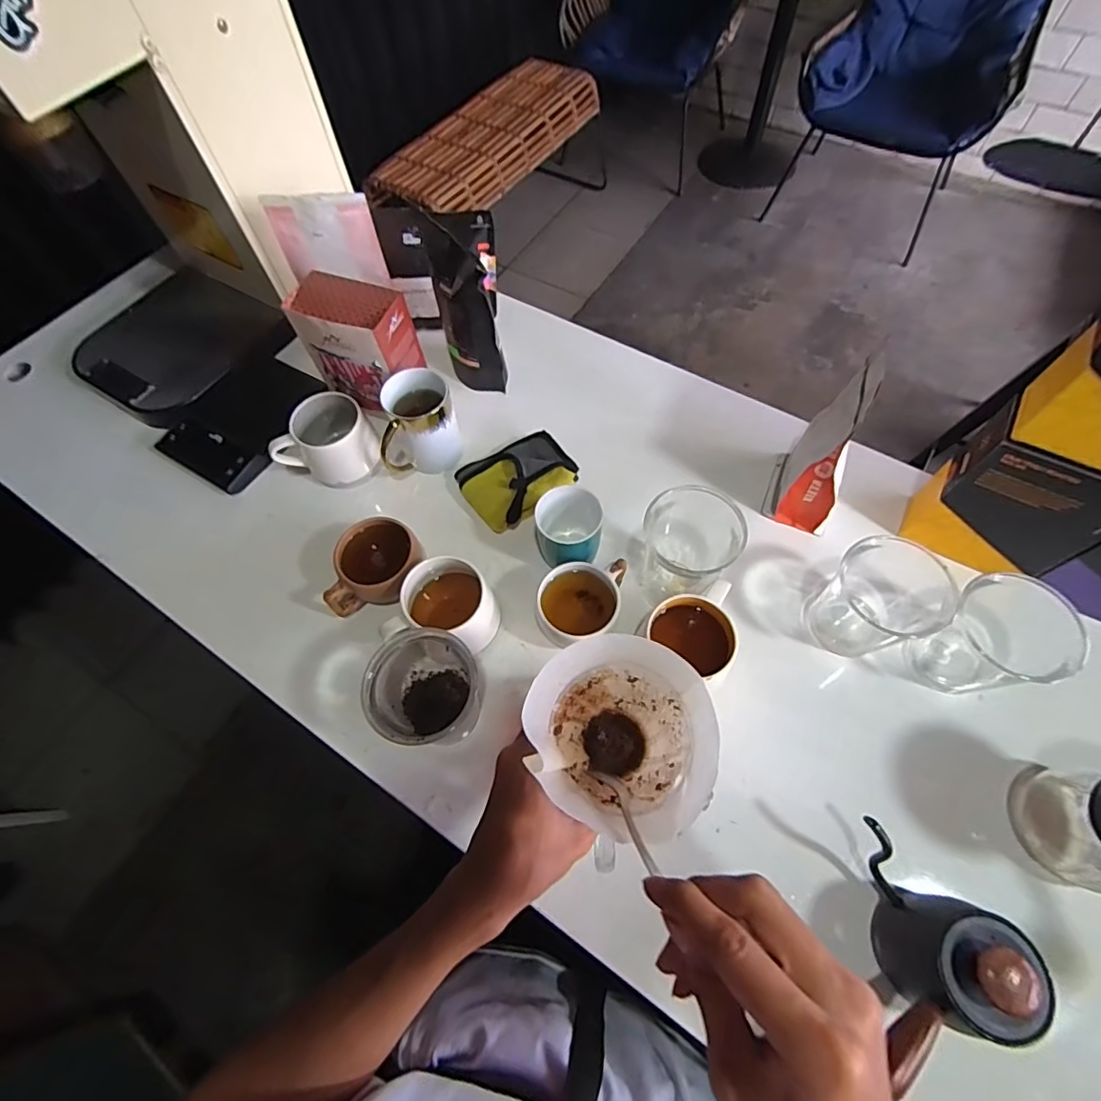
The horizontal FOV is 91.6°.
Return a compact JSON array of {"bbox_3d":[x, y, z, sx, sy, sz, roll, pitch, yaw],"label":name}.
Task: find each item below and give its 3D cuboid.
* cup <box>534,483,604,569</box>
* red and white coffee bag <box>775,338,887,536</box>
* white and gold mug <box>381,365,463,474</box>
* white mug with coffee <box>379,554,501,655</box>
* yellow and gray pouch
[{"bbox_3d":[0.019,-0.018,0.546,0.064,0.085,0.062,-1,63,2],"label":"cup"},{"bbox_3d":[0.279,-0.099,0.520,0.061,0.181,0.083,25,66,14],"label":"red and white coffee bag"},{"bbox_3d":[-0.146,-0.138,0.595,0.082,0.097,0.077,-11,63,-3],"label":"white and gold mug"},{"bbox_3d":[-0.096,0.060,0.527,0.085,0.083,0.089,-1,63,2],"label":"white mug with coffee"},{"bbox_3d":[-0.038,-0.079,0.606,0.119,0.041,0.086,-31,66,-13],"label":"yellow and gray pouch"}]

